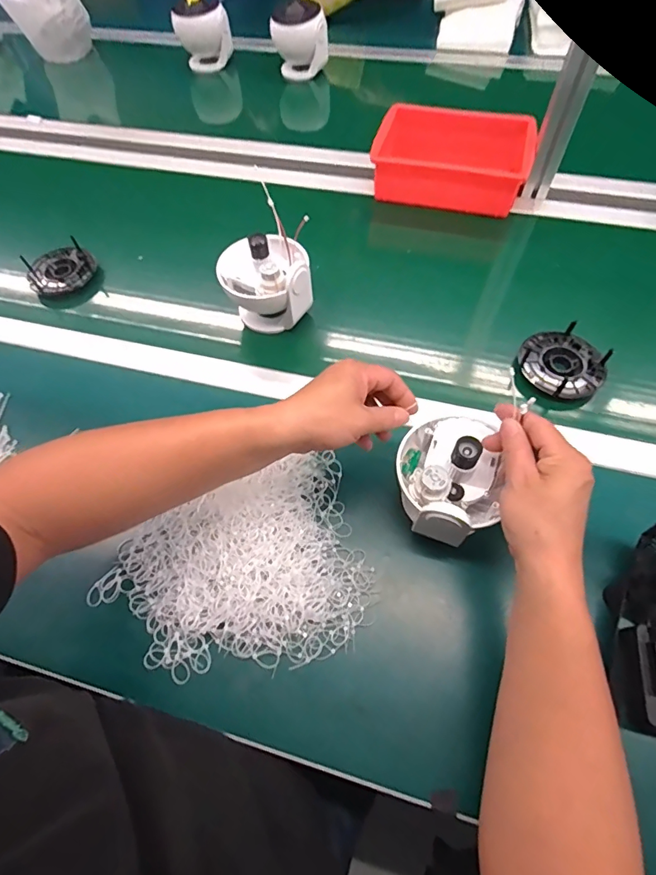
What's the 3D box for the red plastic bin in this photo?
[{"bbox_3d":[0.204,-0.458,0.729,0.237,0.085,0.164,13,62,10],"label":"red plastic bin"}]

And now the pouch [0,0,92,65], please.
[{"bbox_3d":[-0.647,-0.980,1.025,0.107,0.151,0.165,35,68,21],"label":"pouch"}]

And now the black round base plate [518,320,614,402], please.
[{"bbox_3d":[0.293,-0.095,0.541,0.092,0.025,0.099,-1,60,2],"label":"black round base plate"}]

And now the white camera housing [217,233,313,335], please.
[{"bbox_3d":[-0.082,-0.207,0.587,0.110,0.117,0.097,-13,60,-4],"label":"white camera housing"}]

